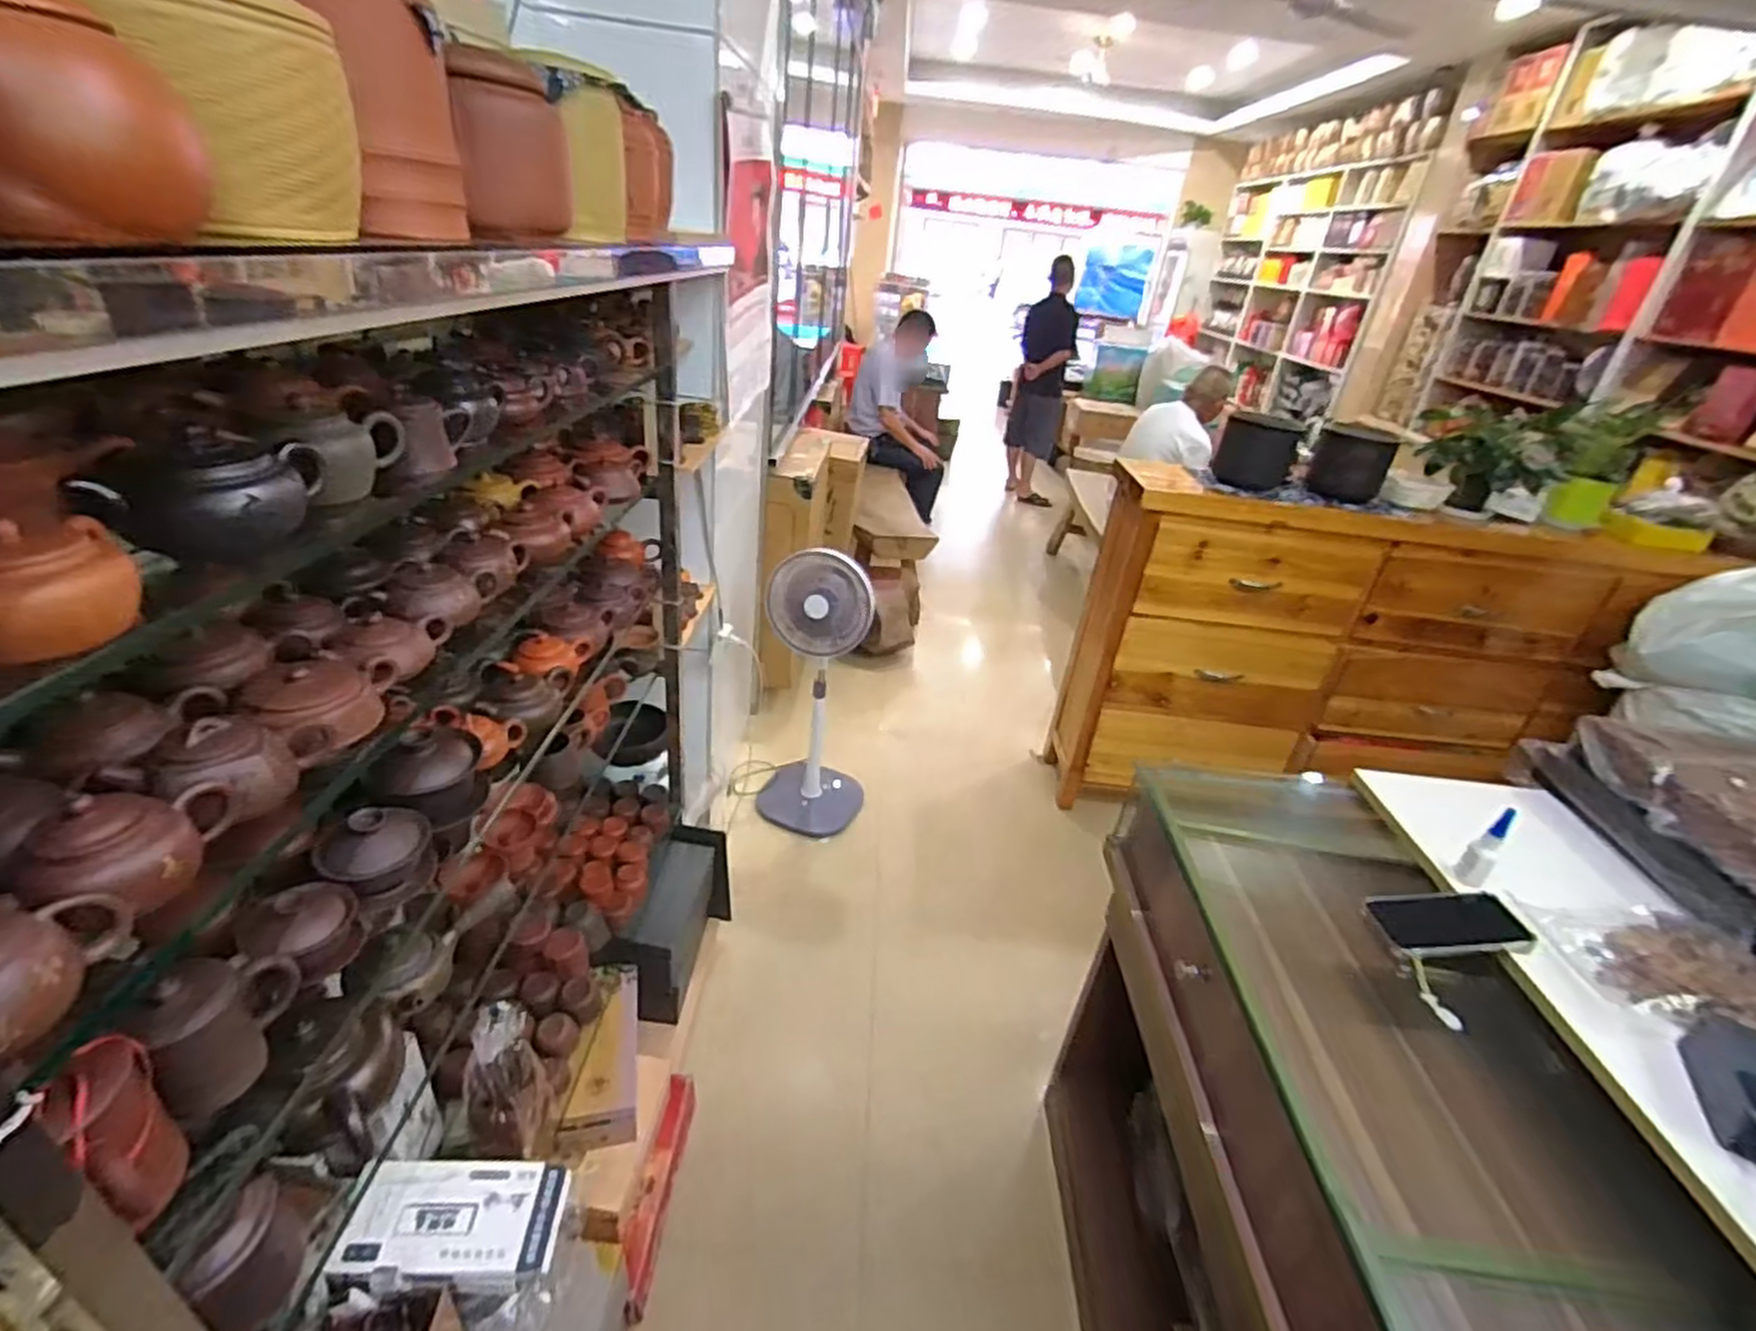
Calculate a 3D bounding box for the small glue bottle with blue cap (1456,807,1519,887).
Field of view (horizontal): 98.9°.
[{"bbox_3d":[0.762,0.228,0.937,0.040,0.107,0.031,-17,38,-37],"label":"small glue bottle with blue cap"}]

